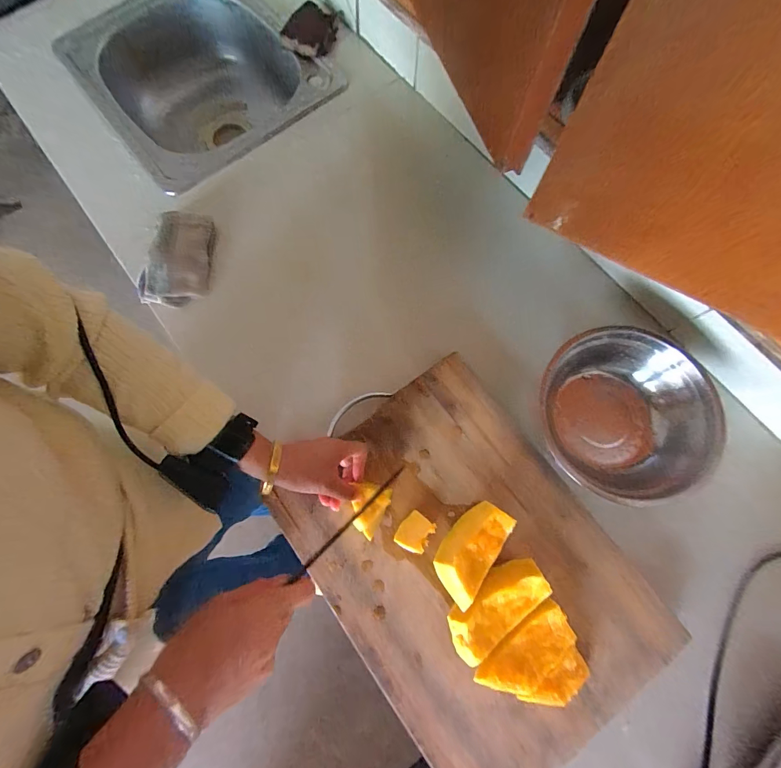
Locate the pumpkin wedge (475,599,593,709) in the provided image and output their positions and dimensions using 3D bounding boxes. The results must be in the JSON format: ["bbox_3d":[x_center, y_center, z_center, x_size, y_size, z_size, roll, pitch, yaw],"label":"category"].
[{"bbox_3d":[0.160,0.313,0.402,0.114,0.023,0.082,-33,79,-7],"label":"pumpkin wedge"}]

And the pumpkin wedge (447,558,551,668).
[{"bbox_3d":[0.119,0.253,0.409,0.123,0.040,0.057,-40,80,-8],"label":"pumpkin wedge"}]

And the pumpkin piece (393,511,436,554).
[{"bbox_3d":[0.030,0.182,0.440,0.040,0.016,0.044,35,79,8],"label":"pumpkin piece"}]

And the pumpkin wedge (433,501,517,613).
[{"bbox_3d":[0.093,0.192,0.423,0.054,0.047,0.112,36,80,8],"label":"pumpkin wedge"}]

